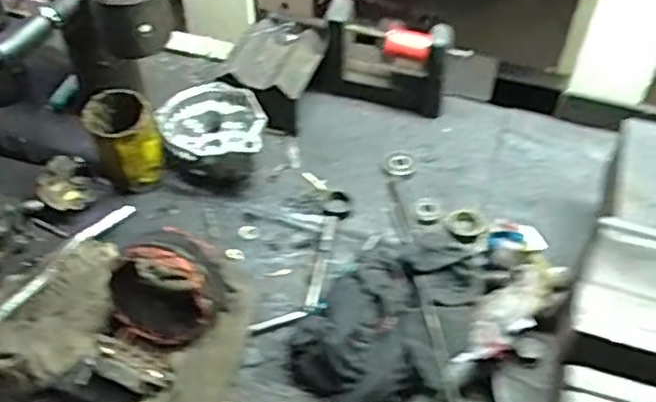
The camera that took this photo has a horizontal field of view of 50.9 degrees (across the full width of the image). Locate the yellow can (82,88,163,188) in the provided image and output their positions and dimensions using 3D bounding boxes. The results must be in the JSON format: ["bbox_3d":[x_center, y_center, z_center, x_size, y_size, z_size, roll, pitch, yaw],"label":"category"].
[{"bbox_3d":[-0.246,-0.073,0.845,0.076,0.108,0.076,0,50,0],"label":"yellow can"}]

